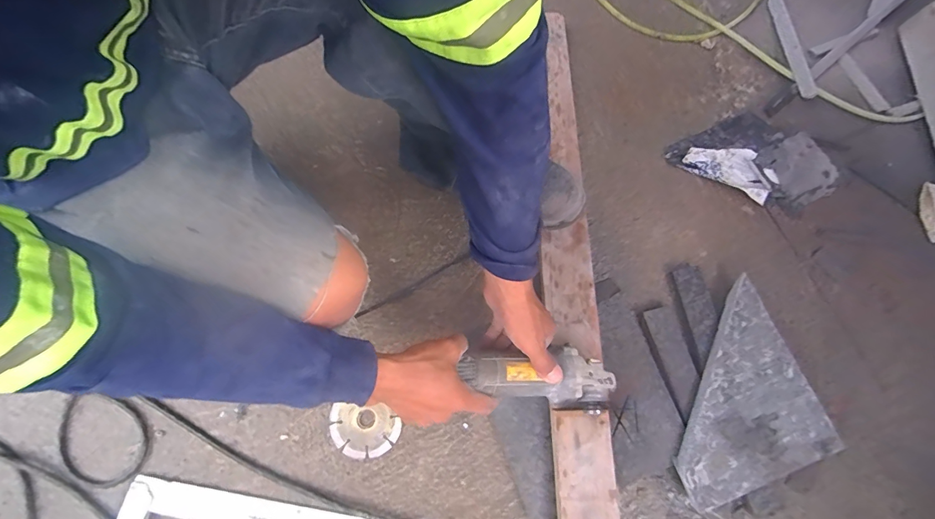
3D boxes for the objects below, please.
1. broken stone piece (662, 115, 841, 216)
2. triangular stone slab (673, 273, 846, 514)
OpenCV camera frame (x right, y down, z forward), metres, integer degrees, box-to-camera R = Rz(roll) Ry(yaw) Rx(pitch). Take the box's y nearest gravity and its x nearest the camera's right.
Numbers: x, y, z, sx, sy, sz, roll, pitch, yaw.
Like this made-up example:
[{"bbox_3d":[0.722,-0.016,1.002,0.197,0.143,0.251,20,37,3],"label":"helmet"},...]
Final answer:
[{"bbox_3d":[0.514,-0.179,0.695,0.278,0.026,0.146,26,77,6],"label":"broken stone piece"},{"bbox_3d":[0.381,0.193,0.577,0.233,0.012,0.251,-21,77,-6],"label":"triangular stone slab"}]

